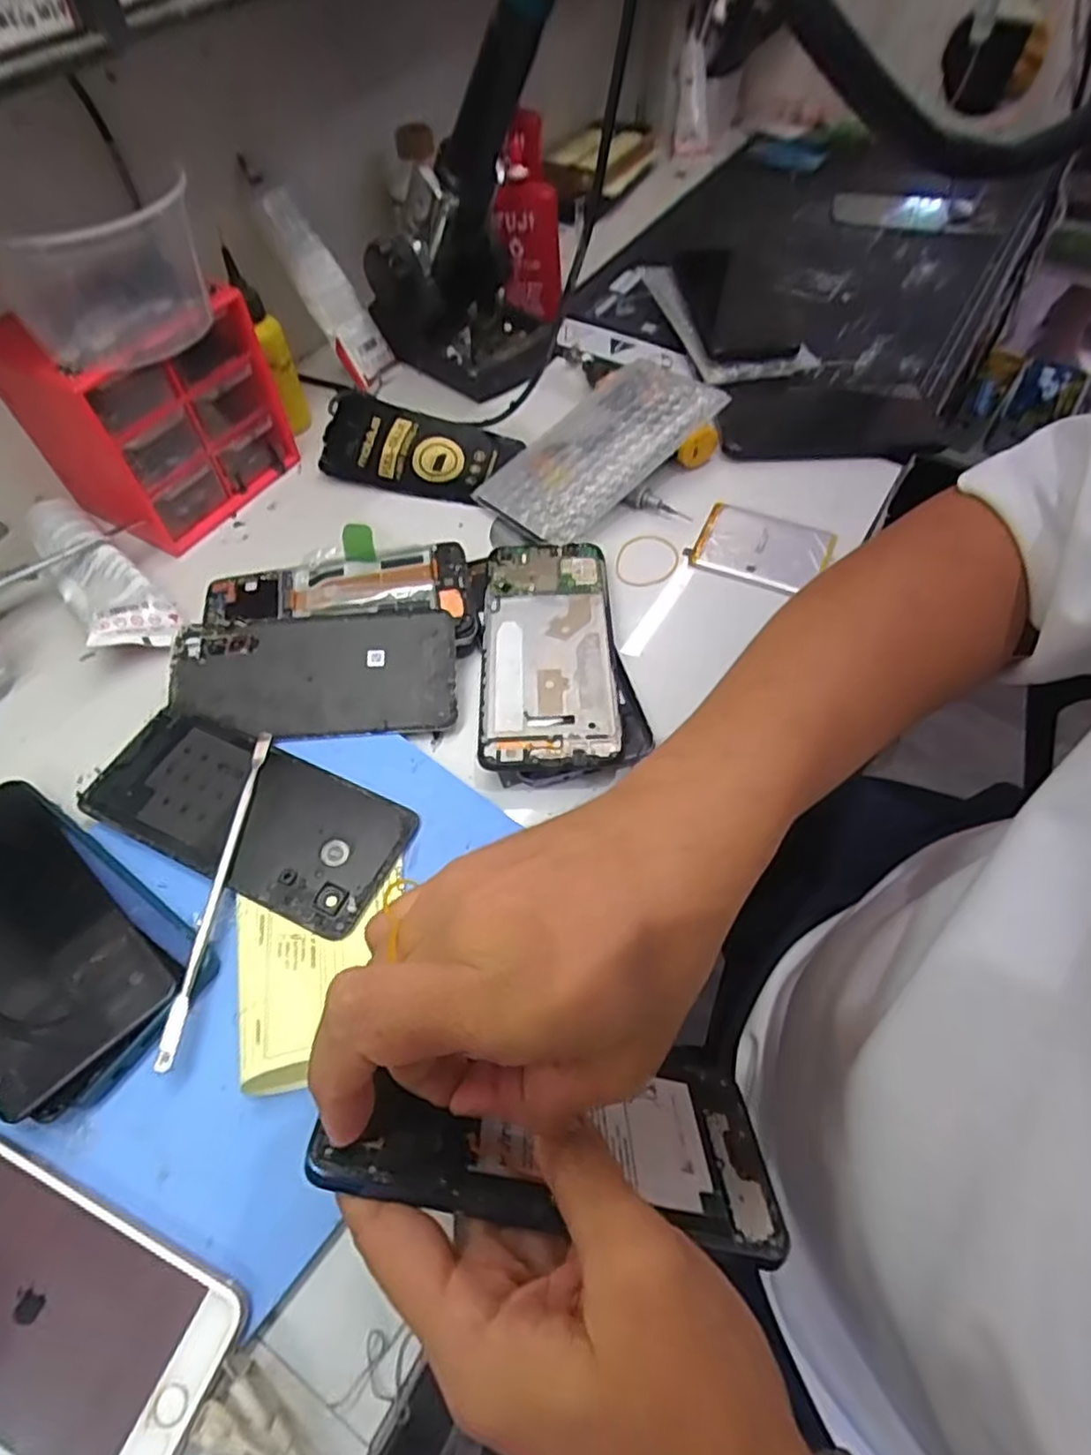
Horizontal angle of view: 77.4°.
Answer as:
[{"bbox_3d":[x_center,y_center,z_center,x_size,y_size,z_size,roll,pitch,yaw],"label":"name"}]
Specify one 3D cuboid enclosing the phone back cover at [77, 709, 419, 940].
[{"bbox_3d":[-0.150,0.041,0.342,0.160,0.009,0.072,21,61,13],"label":"phone back cover"}]

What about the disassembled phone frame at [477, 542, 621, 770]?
[{"bbox_3d":[0.001,-0.050,0.393,0.073,0.005,0.163,-2,53,1],"label":"disassembled phone frame"}]

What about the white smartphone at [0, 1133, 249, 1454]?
[{"bbox_3d":[-0.180,0.207,0.241,0.137,0.014,0.068,21,61,13],"label":"white smartphone"}]

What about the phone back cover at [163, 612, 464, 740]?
[{"bbox_3d":[-0.129,-0.032,0.379,0.156,0.011,0.071,-5,58,-2],"label":"phone back cover"}]

